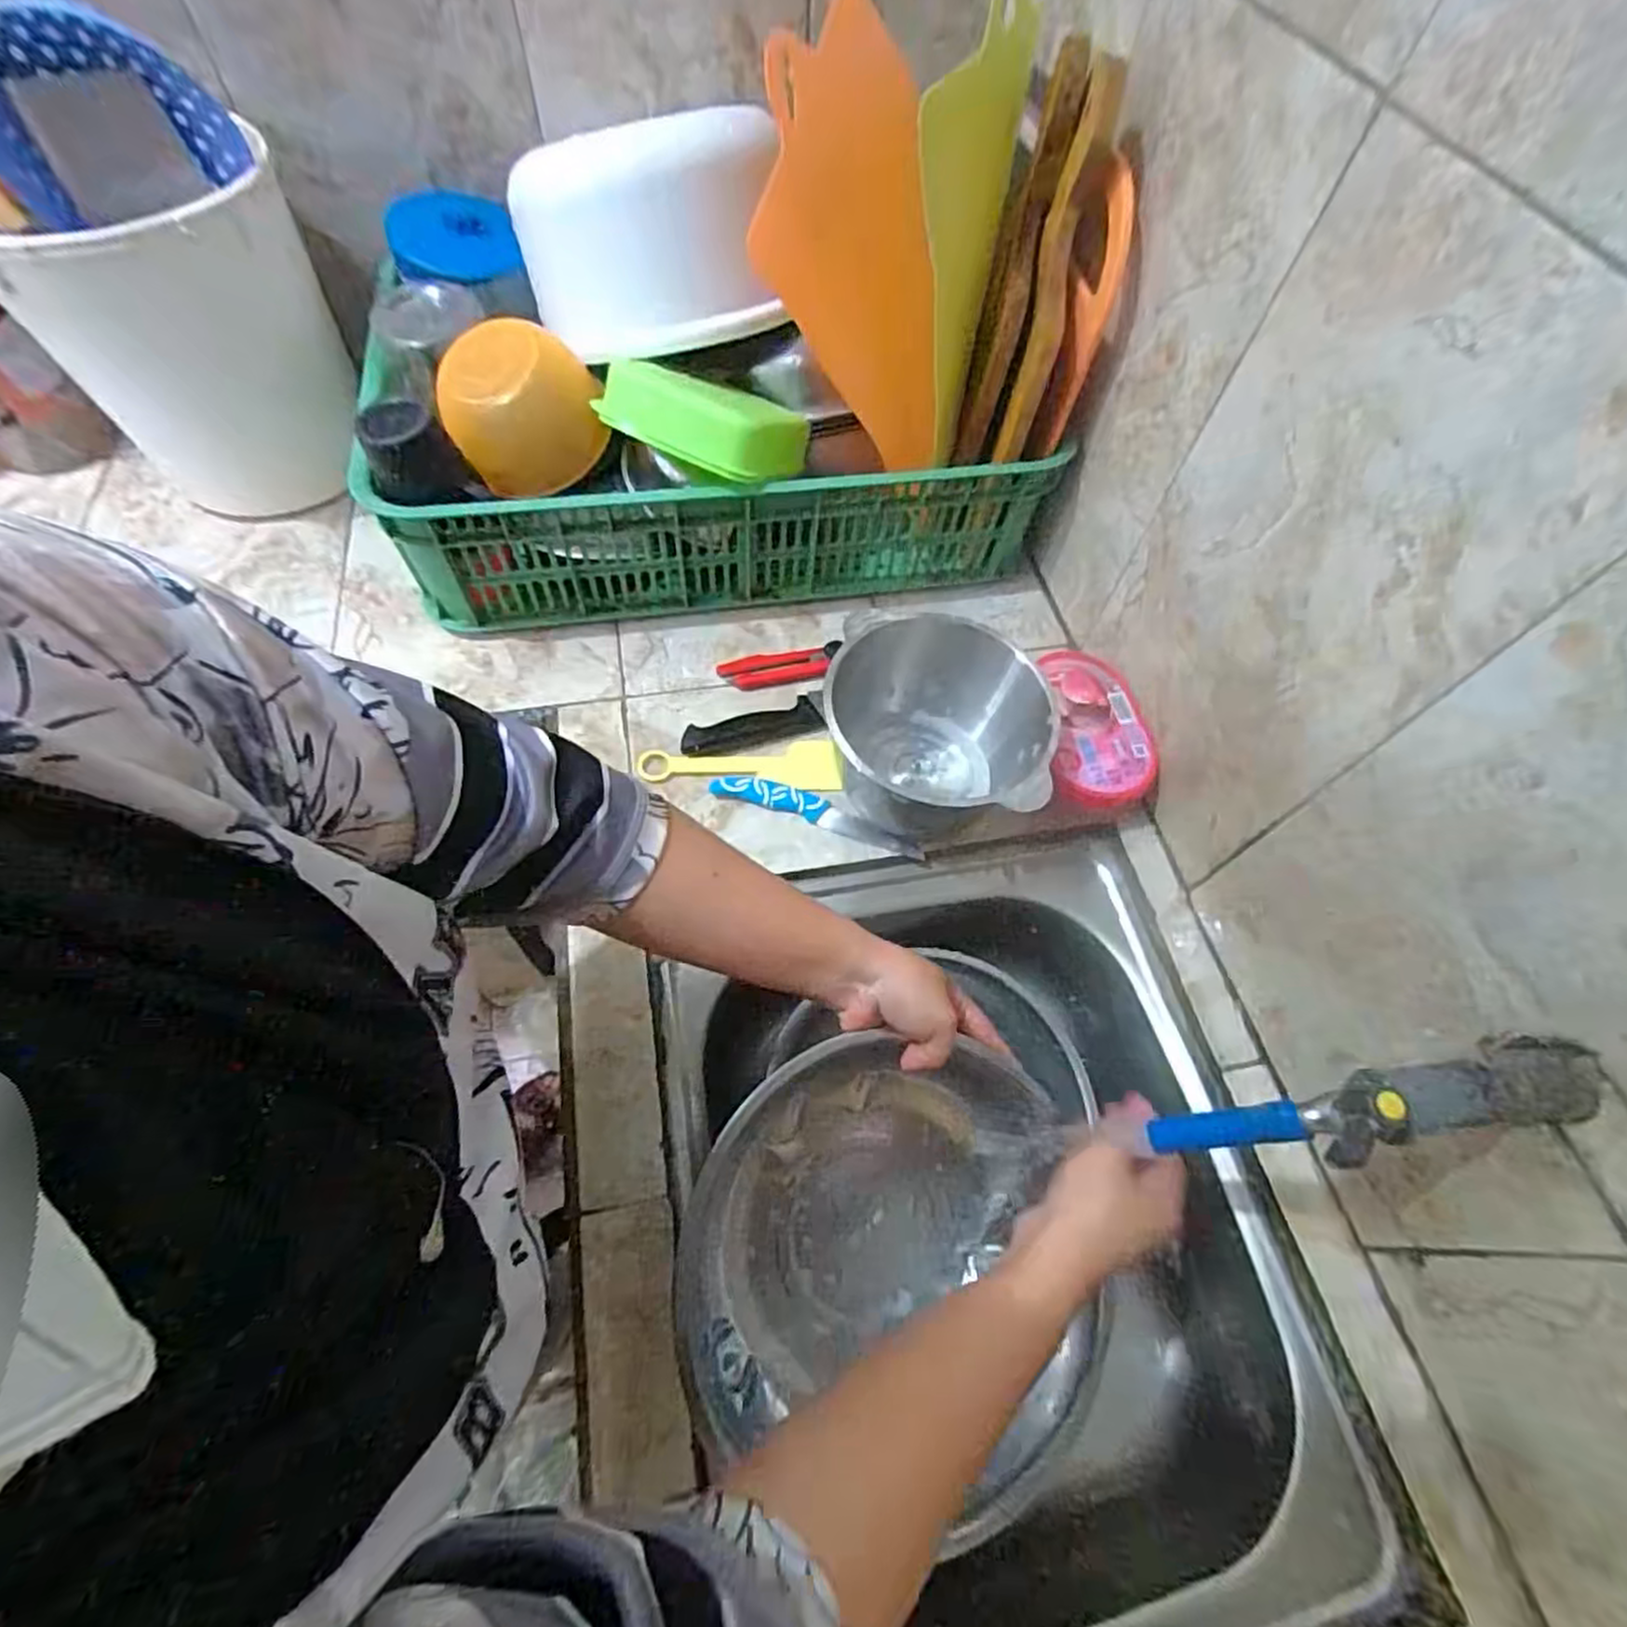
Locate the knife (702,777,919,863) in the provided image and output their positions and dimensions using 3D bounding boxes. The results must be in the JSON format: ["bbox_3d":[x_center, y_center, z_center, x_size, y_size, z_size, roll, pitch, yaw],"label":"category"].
[{"bbox_3d":[0.004,-0.001,0.595,0.180,0.015,0.023,17,62,6],"label":"knife"}]

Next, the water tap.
[{"bbox_3d":[0.268,0.141,0.345,0.164,0.087,0.037,-5,62,-5],"label":"water tap"}]

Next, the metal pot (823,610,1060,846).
[{"bbox_3d":[0.096,-0.066,0.579,0.170,0.098,0.155,1,62,-2],"label":"metal pot"}]

